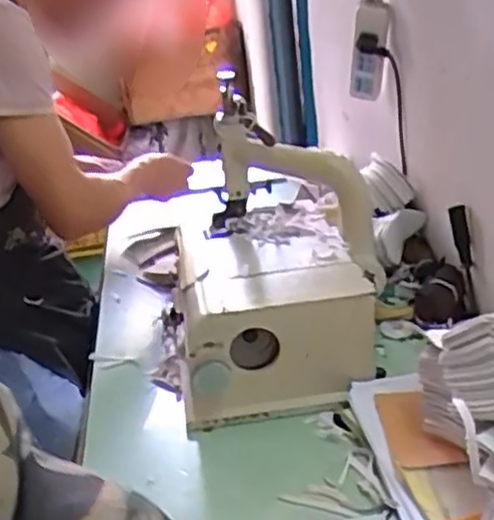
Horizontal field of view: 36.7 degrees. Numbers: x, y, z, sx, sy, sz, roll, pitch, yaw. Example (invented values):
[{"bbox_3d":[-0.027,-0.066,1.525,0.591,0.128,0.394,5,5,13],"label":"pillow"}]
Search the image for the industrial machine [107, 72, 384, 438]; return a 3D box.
[{"bbox_3d":[0.029,0.013,0.925,0.255,0.287,0.277,-2,22,13],"label":"industrial machine"}]

